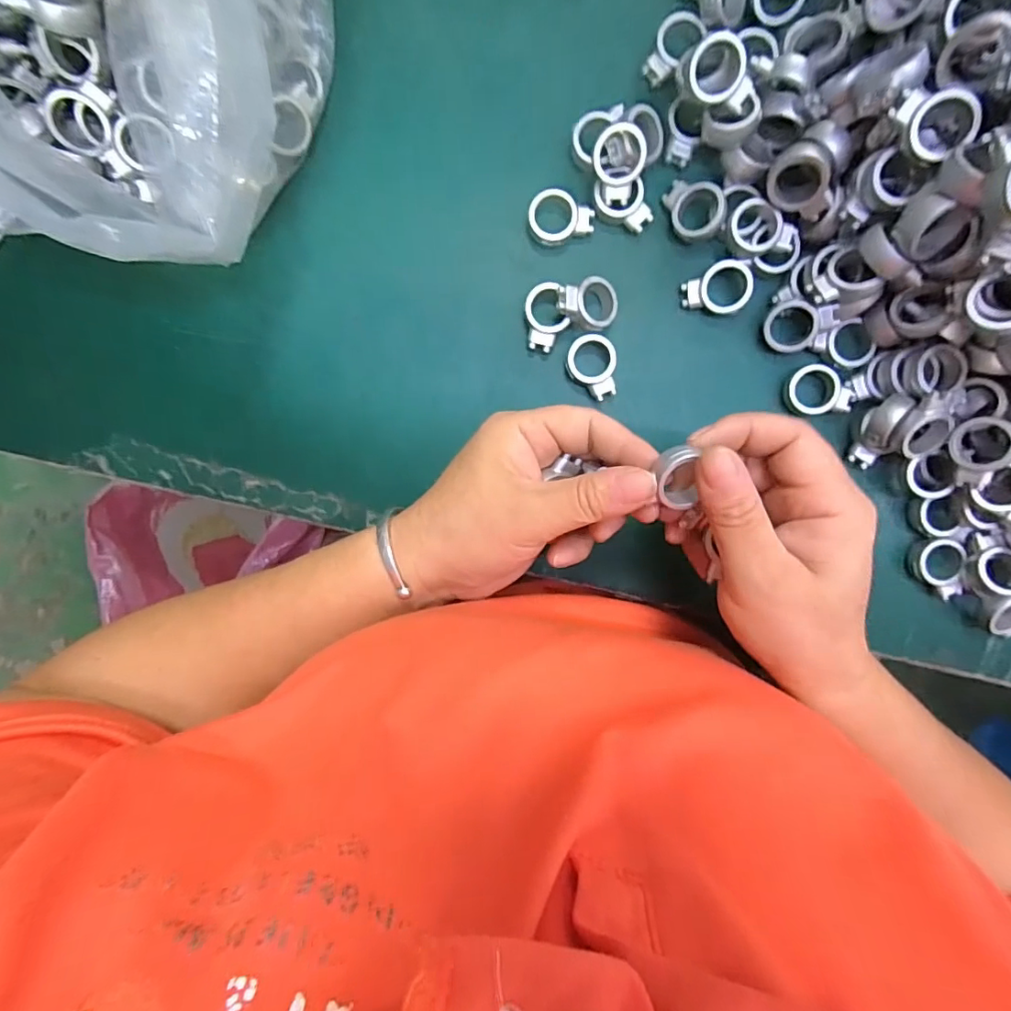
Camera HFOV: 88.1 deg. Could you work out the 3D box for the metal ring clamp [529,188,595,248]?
[{"bbox_3d":[0.030,-0.151,0.275,0.034,0.009,0.025,-2,96,2],"label":"metal ring clamp"}]

